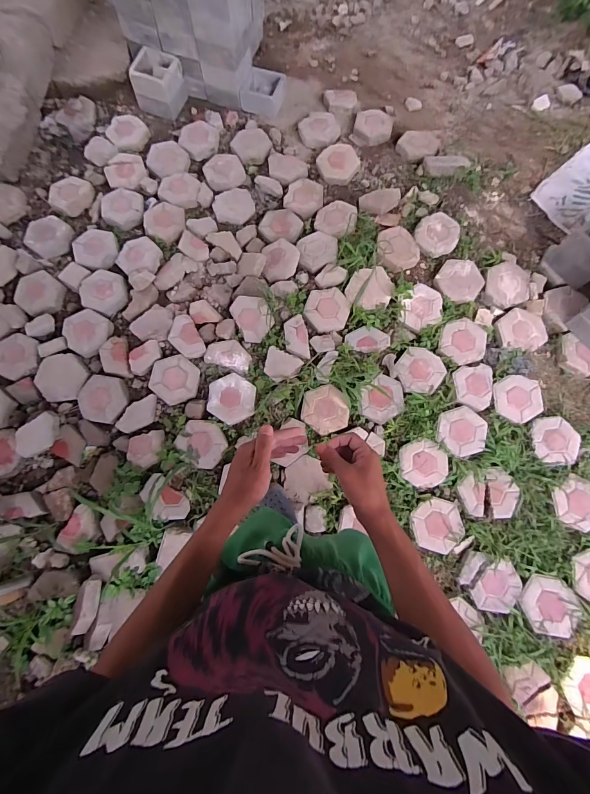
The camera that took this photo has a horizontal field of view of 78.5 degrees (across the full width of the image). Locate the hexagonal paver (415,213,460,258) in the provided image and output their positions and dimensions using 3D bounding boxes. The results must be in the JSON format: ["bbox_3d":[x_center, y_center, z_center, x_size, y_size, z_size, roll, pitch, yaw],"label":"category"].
[{"bbox_3d":[0.666,-0.767,1.703,0.208,0.042,0.205,39,81,9],"label":"hexagonal paver"}]

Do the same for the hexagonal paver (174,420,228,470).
[{"bbox_3d":[-0.378,0.185,1.471,0.183,0.035,0.171,28,79,7],"label":"hexagonal paver"}]

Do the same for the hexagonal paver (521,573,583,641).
[{"bbox_3d":[0.925,0.755,1.298,0.195,0.022,0.190,14,78,4],"label":"hexagonal paver"}]

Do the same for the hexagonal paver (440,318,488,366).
[{"bbox_3d":[0.752,-0.245,1.605,0.202,0.044,0.198,36,80,8],"label":"hexagonal paver"}]

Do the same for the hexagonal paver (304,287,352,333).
[{"bbox_3d":[0.147,-0.399,1.662,0.201,0.038,0.217,18,78,5],"label":"hexagonal paver"}]

